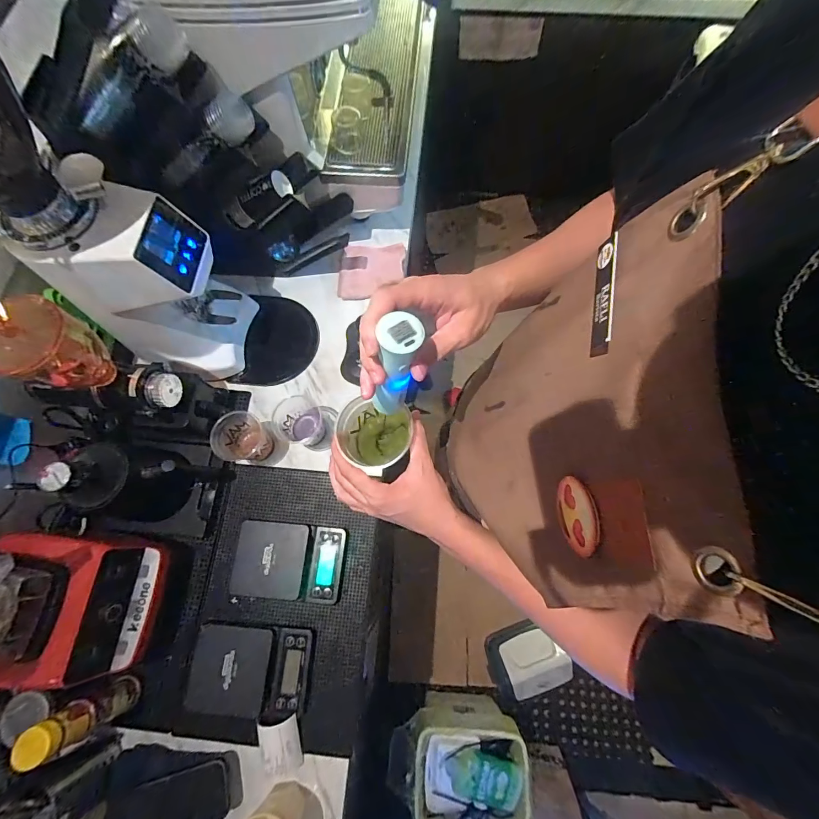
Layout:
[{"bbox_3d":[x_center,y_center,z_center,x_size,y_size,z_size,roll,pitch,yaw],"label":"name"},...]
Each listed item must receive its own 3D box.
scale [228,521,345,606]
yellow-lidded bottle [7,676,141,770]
[{"bbox_3d":[-0.214,0.269,0.661,0.184,0.031,0.125,5,73,3],"label":"scale"},{"bbox_3d":[-0.463,0.437,0.527,0.046,0.153,0.047,-30,74,-8],"label":"yellow-lidded bottle"}]

